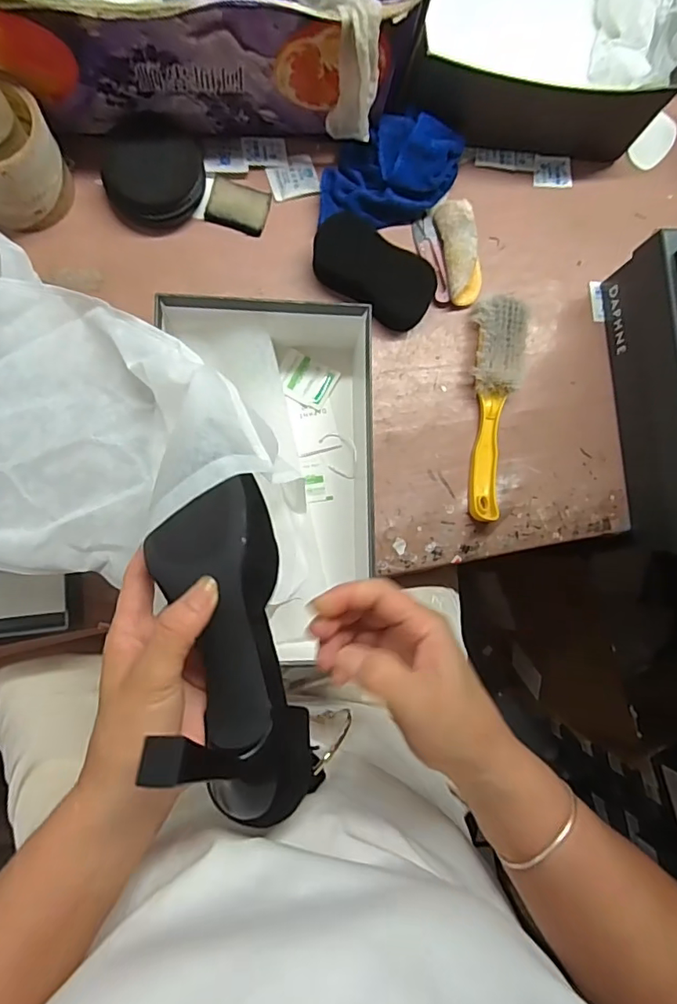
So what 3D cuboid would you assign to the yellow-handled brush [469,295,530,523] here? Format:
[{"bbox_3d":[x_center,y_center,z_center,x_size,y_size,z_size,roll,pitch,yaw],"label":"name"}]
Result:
[{"bbox_3d":[0.155,-0.094,0.521,0.046,0.035,0.222,6,84,-7],"label":"yellow-handled brush"}]

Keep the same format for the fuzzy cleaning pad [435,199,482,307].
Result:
[{"bbox_3d":[0.127,-0.257,0.540,0.041,0.021,0.103,-9,86,-8],"label":"fuzzy cleaning pad"}]

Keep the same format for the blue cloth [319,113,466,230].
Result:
[{"bbox_3d":[0.053,-0.327,0.520,0.137,0.055,0.093,3,85,-7],"label":"blue cloth"}]

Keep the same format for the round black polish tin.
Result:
[{"bbox_3d":[-0.178,-0.307,0.492,0.089,0.095,0.032,12,41,-3],"label":"round black polish tin"}]

